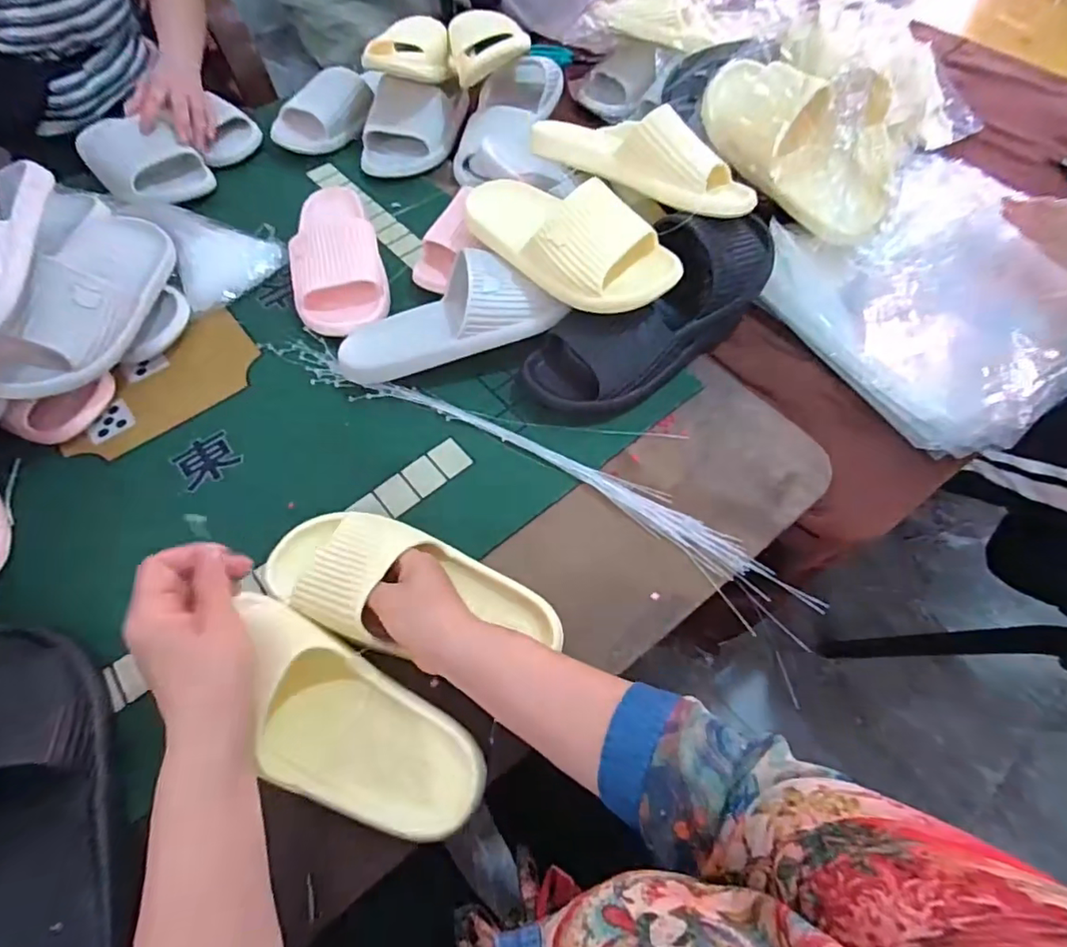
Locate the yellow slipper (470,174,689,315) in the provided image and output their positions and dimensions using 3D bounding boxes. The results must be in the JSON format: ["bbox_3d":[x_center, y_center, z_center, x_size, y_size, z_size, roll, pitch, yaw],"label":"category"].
[{"bbox_3d":[0.028,-0.237,0.540,0.091,0.061,0.228,-38,65,-21],"label":"yellow slipper"}]

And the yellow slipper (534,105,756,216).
[{"bbox_3d":[0.111,-0.323,0.559,0.240,0.068,0.081,33,64,19],"label":"yellow slipper"}]

